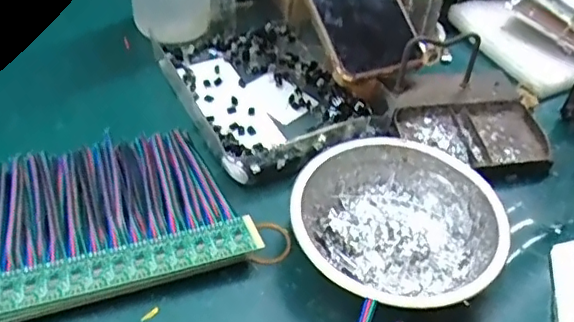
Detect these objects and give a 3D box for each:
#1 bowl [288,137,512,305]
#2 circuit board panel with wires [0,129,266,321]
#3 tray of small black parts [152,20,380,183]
[{"bbox_3d":[0.065,0.042,0.365,0.125,0.039,0.125,3,44,-3],"label":"bowl"},{"bbox_3d":[-0.118,0.034,0.374,0.164,0.018,0.131,-12,47,-18],"label":"circuit board panel with wires"},{"bbox_3d":[-0.018,-0.063,0.486,0.129,0.018,0.188,-17,48,-22],"label":"tray of small black parts"}]

